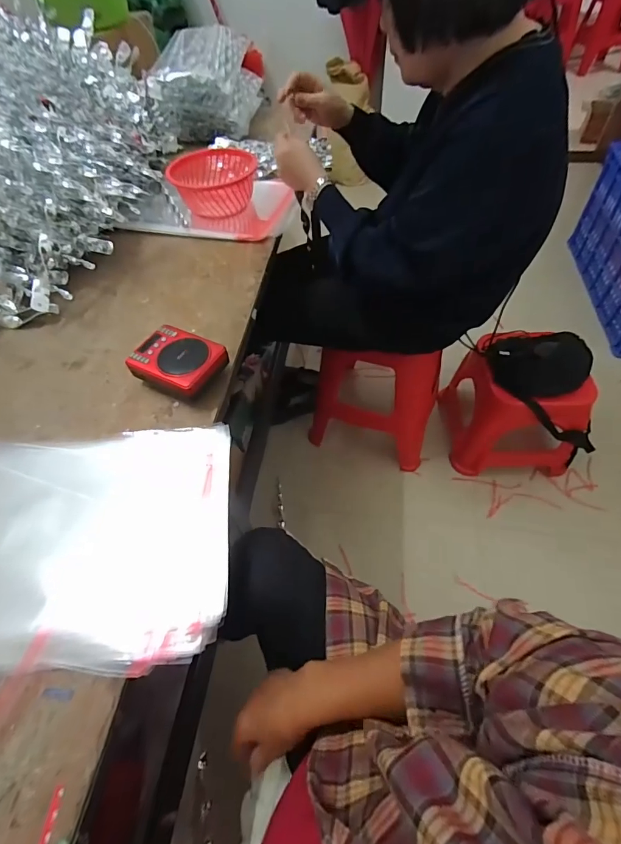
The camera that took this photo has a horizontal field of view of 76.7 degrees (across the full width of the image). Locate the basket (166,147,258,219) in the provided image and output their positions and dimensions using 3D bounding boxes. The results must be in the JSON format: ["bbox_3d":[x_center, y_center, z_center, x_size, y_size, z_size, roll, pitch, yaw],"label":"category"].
[{"bbox_3d":[-0.206,-0.513,0.852,0.182,0.101,0.150,-14,56,-7],"label":"basket"}]

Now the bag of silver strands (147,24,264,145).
[{"bbox_3d":[-0.287,-0.947,1.109,0.234,0.174,0.317,2,55,4],"label":"bag of silver strands"}]

